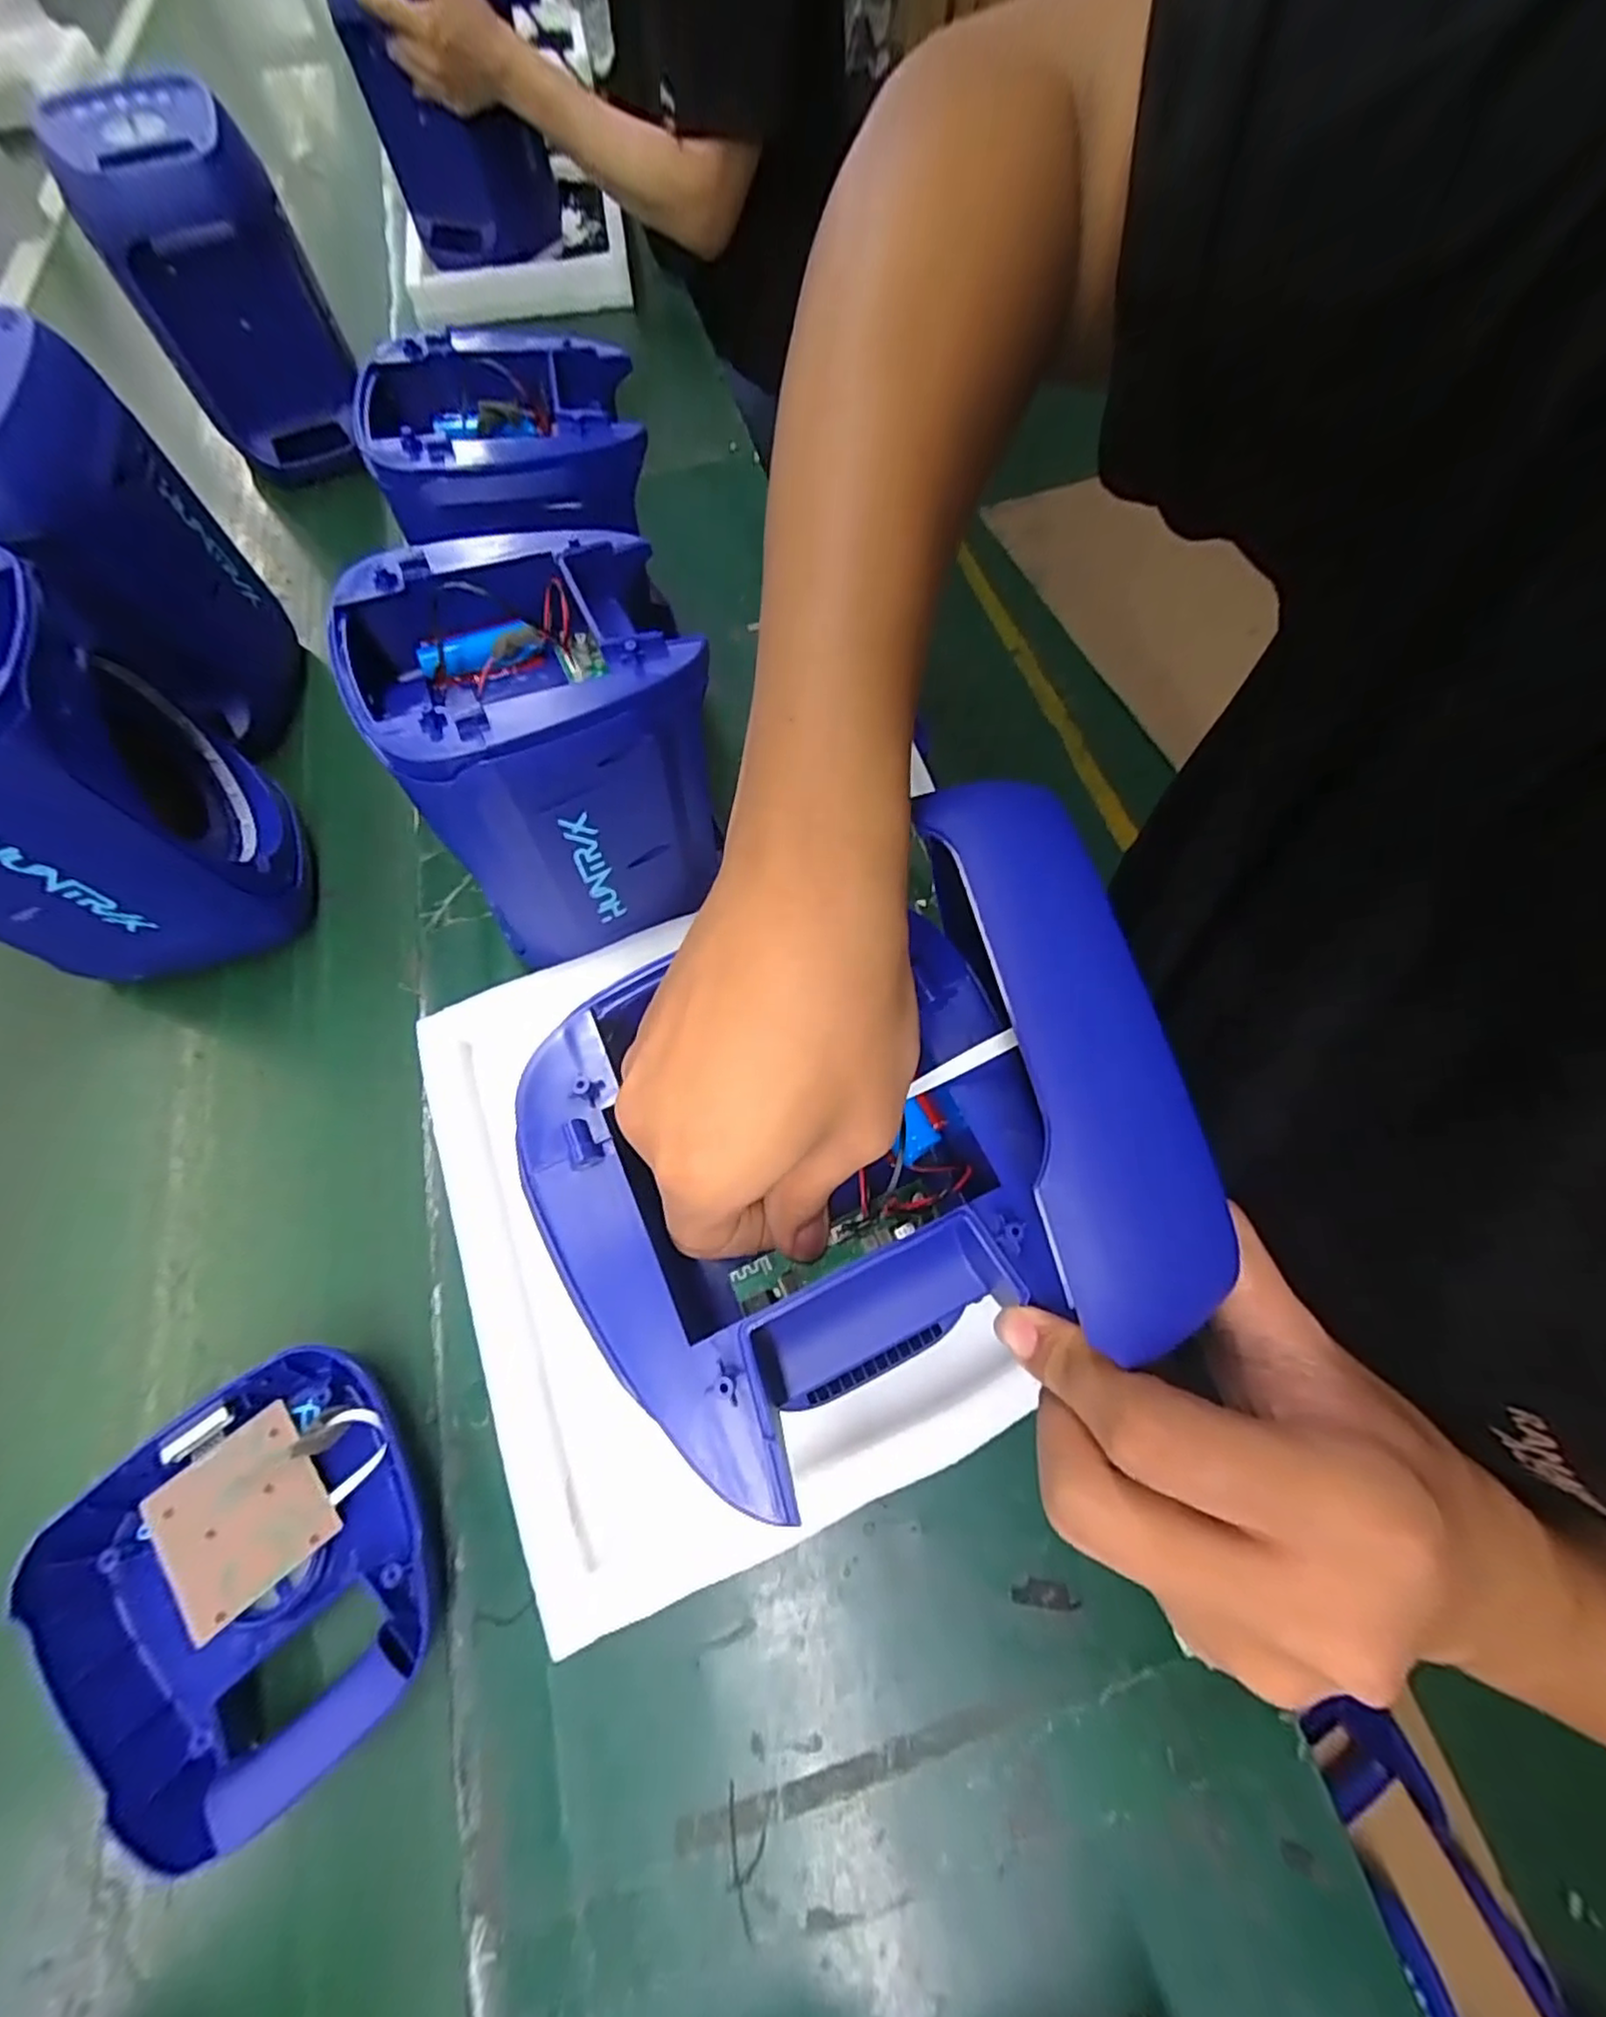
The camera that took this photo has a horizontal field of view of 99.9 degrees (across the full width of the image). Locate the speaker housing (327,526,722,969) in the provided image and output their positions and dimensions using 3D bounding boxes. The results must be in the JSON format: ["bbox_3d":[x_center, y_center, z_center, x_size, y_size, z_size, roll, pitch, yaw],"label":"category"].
[{"bbox_3d":[-0.146,-0.159,0.421,0.169,0.174,0.162,-30,68,-9],"label":"speaker housing"}]

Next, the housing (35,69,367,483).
[{"bbox_3d":[-0.596,-0.737,0.707,0.166,0.256,0.138,-32,68,-10],"label":"housing"}]

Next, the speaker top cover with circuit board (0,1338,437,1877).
[{"bbox_3d":[-0.278,0.290,0.346,0.162,0.040,0.176,-37,70,-14],"label":"speaker top cover with circuit board"}]

